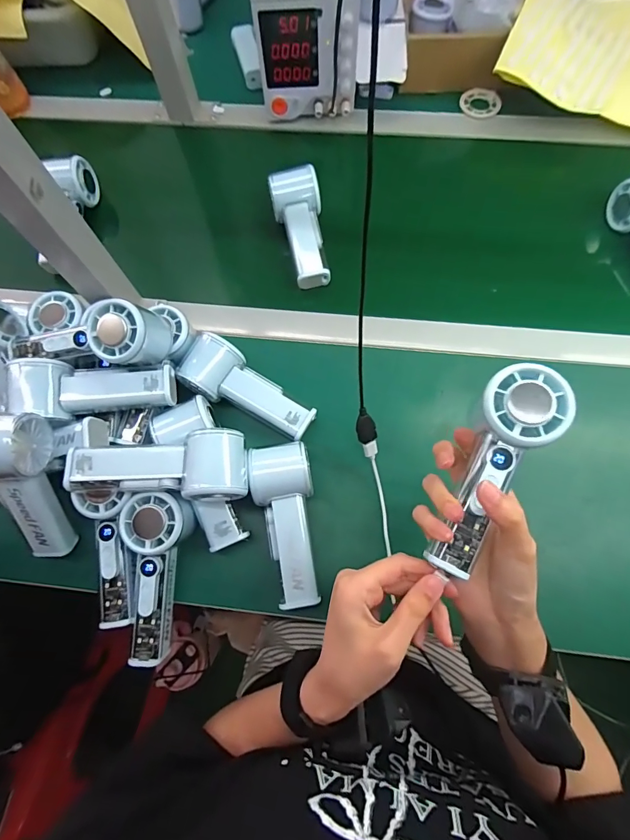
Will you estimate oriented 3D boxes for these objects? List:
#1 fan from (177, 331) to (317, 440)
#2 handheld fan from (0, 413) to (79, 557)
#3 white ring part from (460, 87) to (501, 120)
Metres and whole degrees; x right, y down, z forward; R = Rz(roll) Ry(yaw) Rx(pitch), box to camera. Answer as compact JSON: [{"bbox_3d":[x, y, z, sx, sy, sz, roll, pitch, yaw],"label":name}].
[{"bbox_3d":[-0.070,-0.035,0.432,0.148,0.046,0.057,24,74,10],"label":"fan"},{"bbox_3d":[-0.262,0.063,0.368,0.052,0.147,0.058,-1,31,2],"label":"handheld fan"},{"bbox_3d":[0.238,-0.455,0.585,0.056,0.007,0.056,-1,71,2],"label":"white ring part"}]

